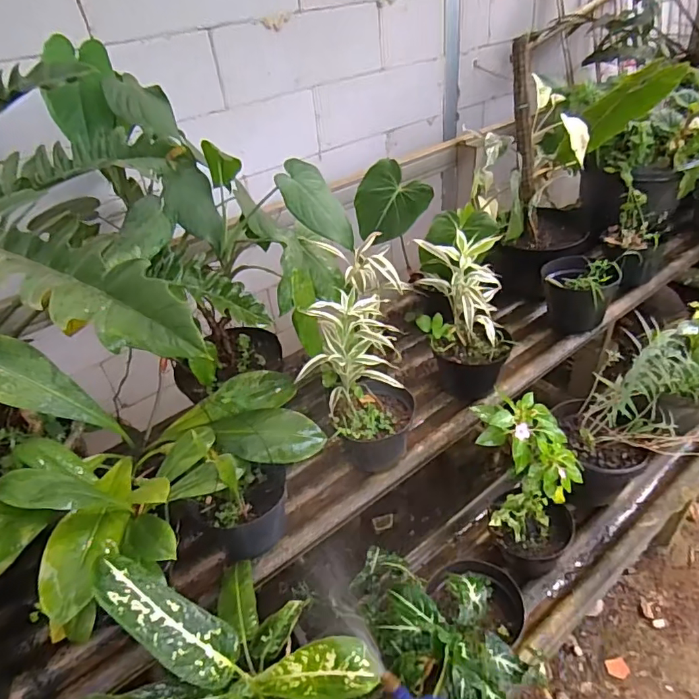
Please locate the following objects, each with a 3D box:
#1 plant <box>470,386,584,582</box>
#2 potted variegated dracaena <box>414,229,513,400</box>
[{"bbox_3d":[0.358,0.295,1.061,0.190,0.367,0.216,-26,41,-23],"label":"plant"},{"bbox_3d":[0.267,-0.081,1.117,0.173,0.355,0.187,-5,37,4],"label":"potted variegated dracaena"}]

